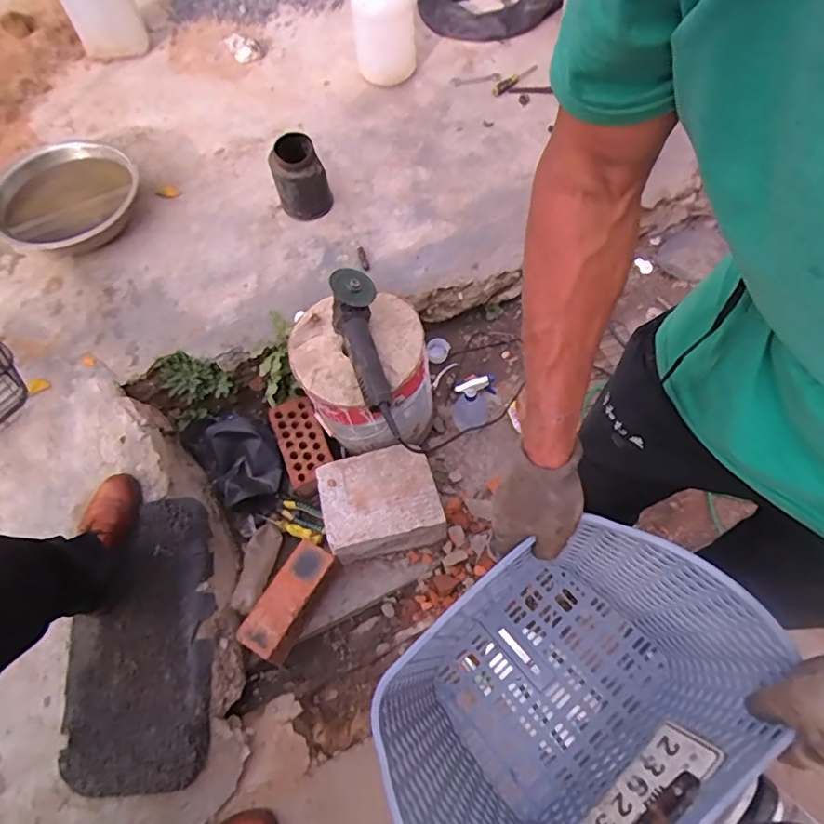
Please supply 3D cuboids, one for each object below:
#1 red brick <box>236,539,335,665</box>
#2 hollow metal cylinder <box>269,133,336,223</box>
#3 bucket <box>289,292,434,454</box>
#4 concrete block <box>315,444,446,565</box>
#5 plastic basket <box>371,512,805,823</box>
[{"bbox_3d":[-0.255,0.397,1.143,0.094,0.116,0.229,28,67,18],"label":"red brick"},{"bbox_3d":[-0.288,-0.605,1.392,0.130,0.172,0.130,-2,62,3],"label":"hollow metal cylinder"},{"bbox_3d":[-0.108,-0.085,1.221,0.291,0.276,0.272,-2,62,3],"label":"bucket"},{"bbox_3d":[-0.067,0.203,1.213,0.255,0.146,0.208,-17,62,-5],"label":"concrete block"},{"bbox_3d":[0.143,0.306,0.543,0.334,0.263,0.223,-37,68,-16],"label":"plastic basket"}]

